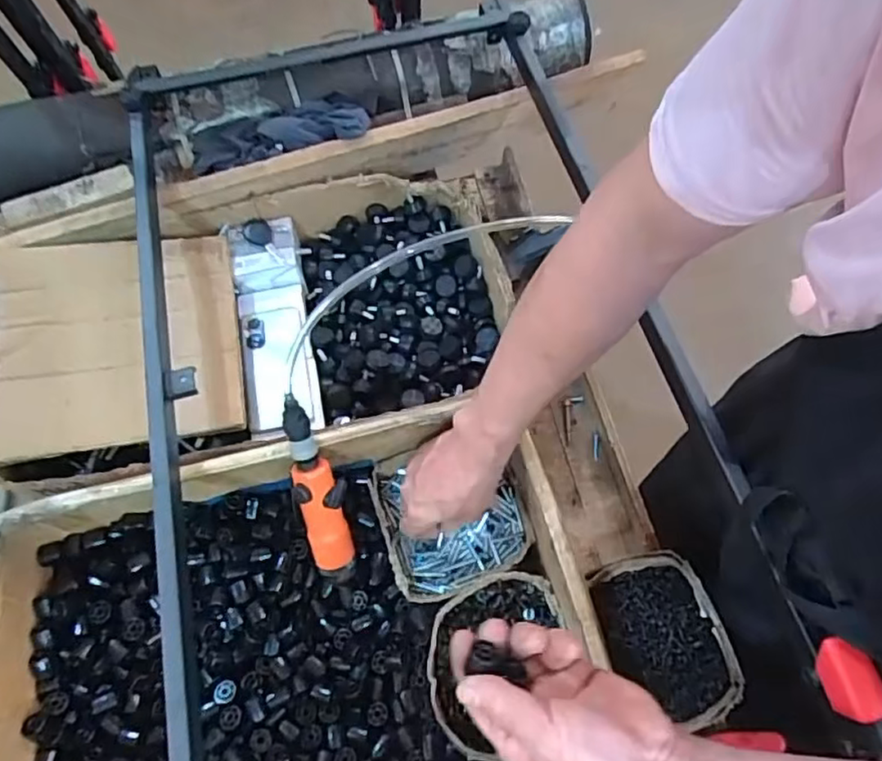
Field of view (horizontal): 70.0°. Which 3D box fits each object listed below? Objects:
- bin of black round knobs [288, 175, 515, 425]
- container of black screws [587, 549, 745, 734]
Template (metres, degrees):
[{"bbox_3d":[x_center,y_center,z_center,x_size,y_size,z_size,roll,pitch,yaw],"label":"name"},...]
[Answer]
[{"bbox_3d":[-0.051,-0.111,0.775,0.238,0.086,0.304,-12,64,-4],"label":"bin of black round knobs"},{"bbox_3d":[0.225,0.268,0.651,0.120,0.068,0.165,-14,64,-5],"label":"container of black screws"}]

